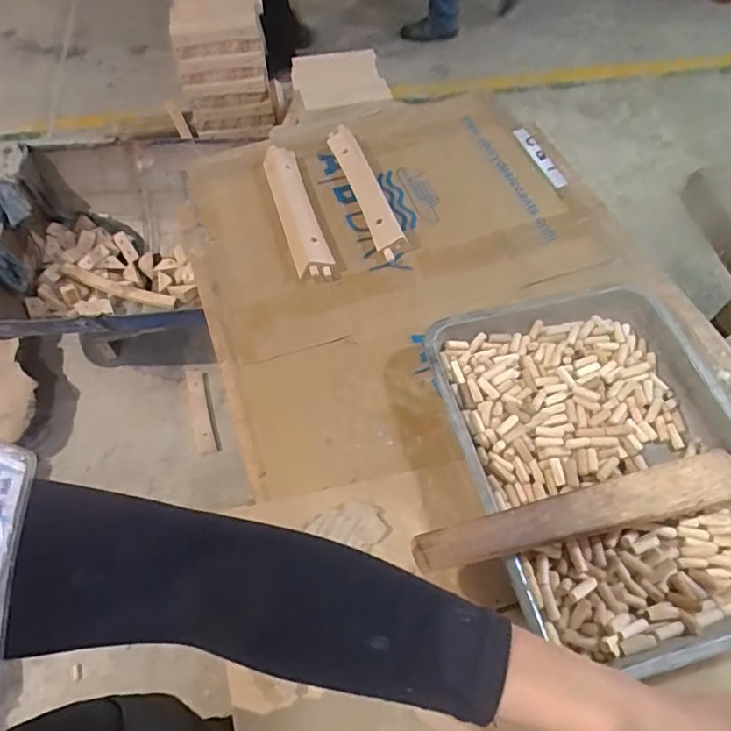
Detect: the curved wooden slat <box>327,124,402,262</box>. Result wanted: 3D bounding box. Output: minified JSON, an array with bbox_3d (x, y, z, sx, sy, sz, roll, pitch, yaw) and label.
[{"bbox_3d":[-0.001,-0.258,0.831,0.040,0.032,0.276,-15,57,-11],"label":"curved wooden slat"}]

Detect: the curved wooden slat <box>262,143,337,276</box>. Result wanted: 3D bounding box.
[{"bbox_3d":[-0.102,-0.229,0.813,0.048,0.031,0.269,-14,57,-10],"label":"curved wooden slat"}]

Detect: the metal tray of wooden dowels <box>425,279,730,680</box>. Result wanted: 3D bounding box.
[{"bbox_3d":[0.251,0.088,0.595,0.298,0.051,0.389,-12,57,-9],"label":"metal tray of wooden dowels"}]

